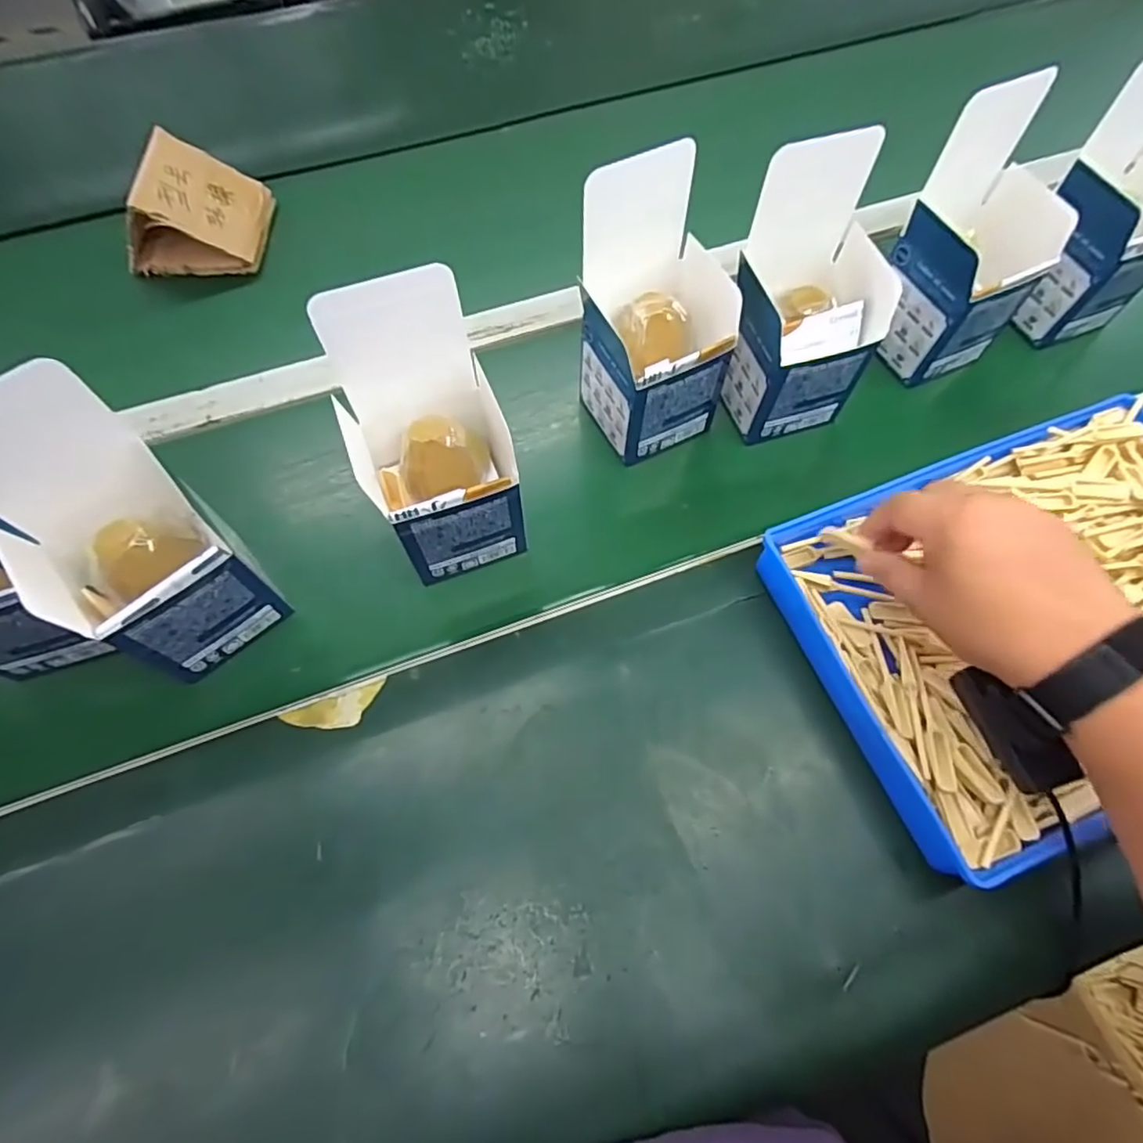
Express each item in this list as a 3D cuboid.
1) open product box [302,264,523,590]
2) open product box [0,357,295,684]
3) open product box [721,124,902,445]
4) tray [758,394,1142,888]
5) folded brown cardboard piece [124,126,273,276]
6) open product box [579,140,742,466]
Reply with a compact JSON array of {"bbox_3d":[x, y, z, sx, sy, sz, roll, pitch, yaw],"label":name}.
[{"bbox_3d":[-0.084,-0.079,0.386,0.097,0.176,0.094,-18,67,-8],"label":"open product box"},{"bbox_3d":[-0.264,-0.019,0.362,0.112,0.183,0.095,41,72,16],"label":"open product box"},{"bbox_3d":[0.167,-0.187,0.445,0.098,0.181,0.097,-16,67,-7],"label":"open product box"},{"bbox_3d":[0.314,0.020,0.400,0.327,0.046,0.231,-20,68,-9],"label":"tray"},{"bbox_3d":[-0.352,-0.343,0.568,0.112,0.069,0.103,1,66,0],"label":"folded brown cardboard piece"},{"bbox_3d":[0.060,-0.171,0.437,0.093,0.183,0.095,-26,69,-11],"label":"open product box"}]

